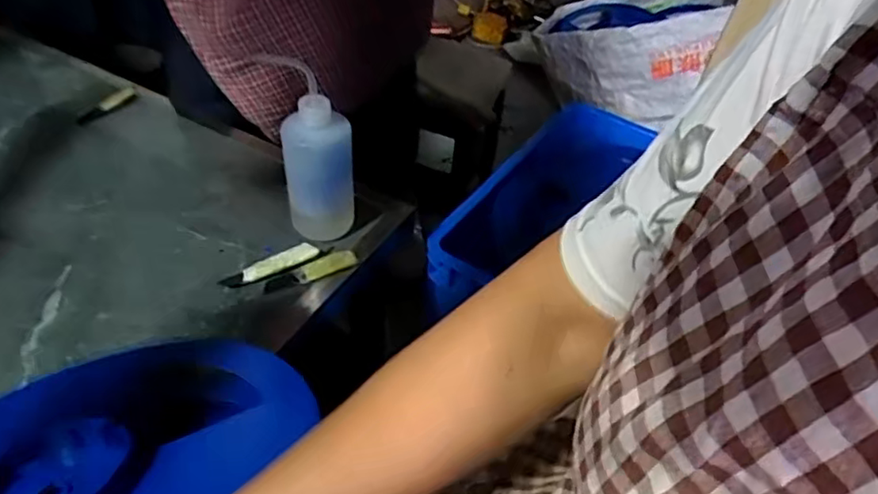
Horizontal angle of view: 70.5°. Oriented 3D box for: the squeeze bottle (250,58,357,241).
[{"bbox_3d":[-0.129,-0.091,0.647,0.077,0.202,0.060,-5,44,-8],"label":"squeeze bottle"}]

